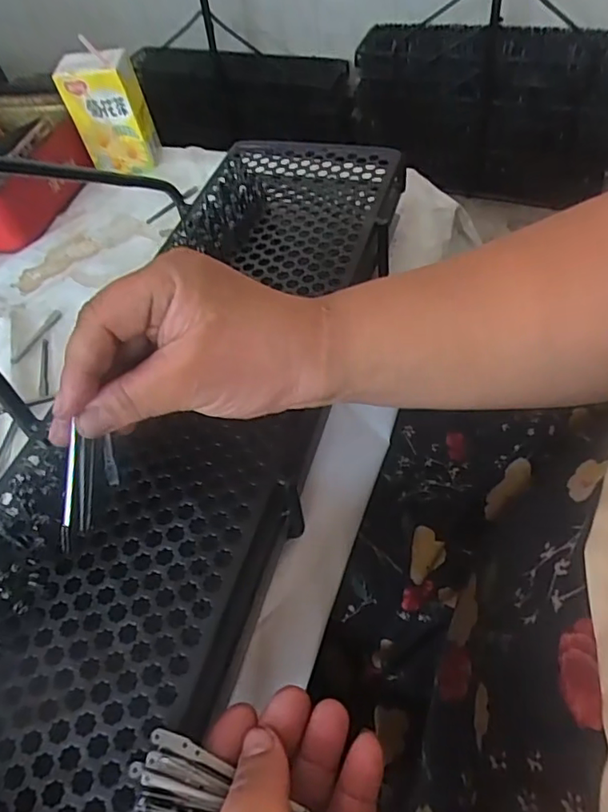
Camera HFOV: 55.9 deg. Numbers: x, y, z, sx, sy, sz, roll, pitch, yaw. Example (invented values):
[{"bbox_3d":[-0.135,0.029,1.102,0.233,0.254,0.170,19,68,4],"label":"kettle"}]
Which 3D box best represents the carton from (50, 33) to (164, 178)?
[{"bbox_3d":[-0.191,-0.290,0.567,0.073,0.114,0.033,5,50,9],"label":"carton"}]

